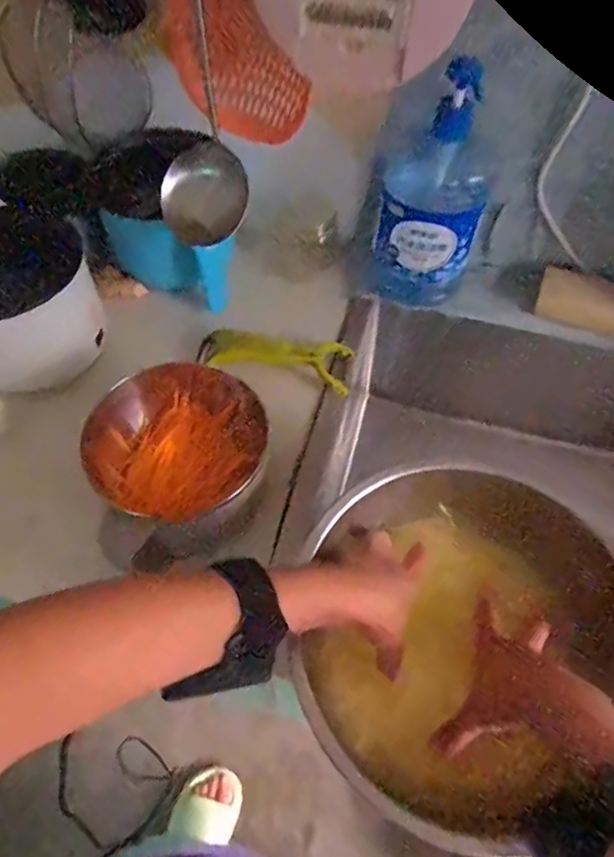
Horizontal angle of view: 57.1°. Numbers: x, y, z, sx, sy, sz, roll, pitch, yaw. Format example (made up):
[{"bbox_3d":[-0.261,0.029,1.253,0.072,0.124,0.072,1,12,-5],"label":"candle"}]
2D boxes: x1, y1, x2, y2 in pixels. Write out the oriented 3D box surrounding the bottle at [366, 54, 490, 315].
[{"bbox_3d":[0.137,-0.247,0.618,0.110,0.242,0.082,16,58,9],"label":"bottle"}]

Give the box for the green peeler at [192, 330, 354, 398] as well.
[{"bbox_3d":[-0.038,-0.080,0.639,0.172,0.033,0.049,8,57,3],"label":"green peeler"}]

